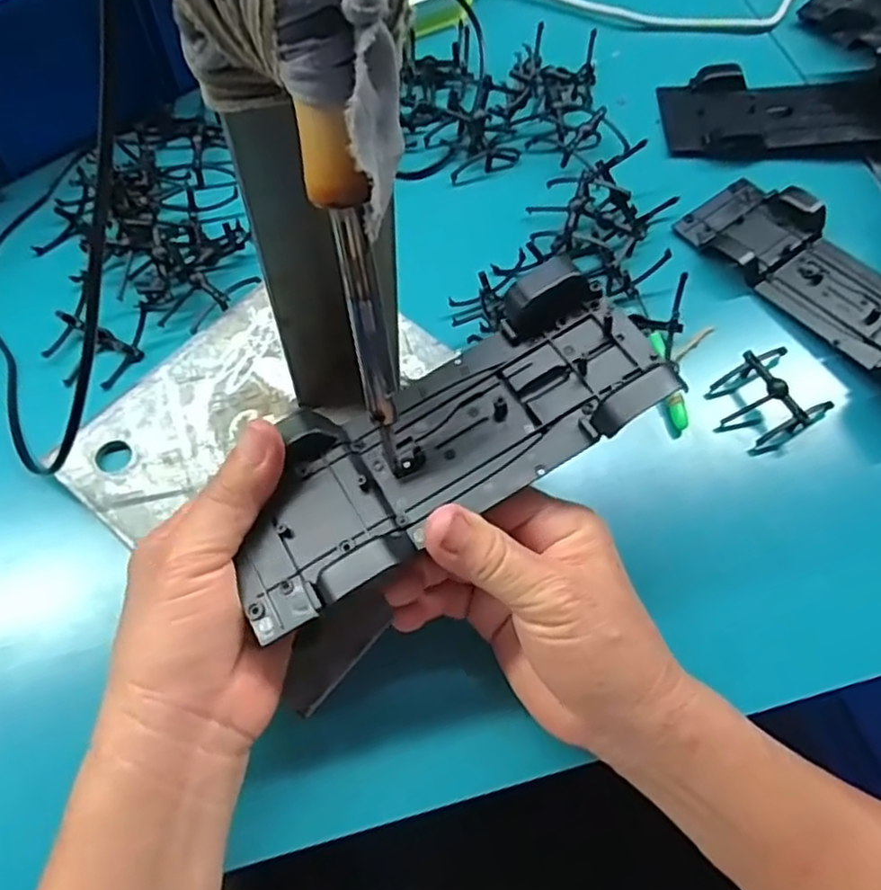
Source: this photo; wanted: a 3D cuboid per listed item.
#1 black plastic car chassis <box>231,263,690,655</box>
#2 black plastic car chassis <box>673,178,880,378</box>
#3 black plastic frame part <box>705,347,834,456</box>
[{"bbox_3d":[0.001,-0.003,0.282,0.188,0.030,0.079,-35,74,-9],"label":"black plastic car chassis"},{"bbox_3d":[0.240,-0.100,0.418,0.084,0.033,0.194,-32,69,-16],"label":"black plastic car chassis"},{"bbox_3d":[0.183,-0.026,0.391,0.059,0.028,0.050,-34,70,-18],"label":"black plastic frame part"}]

